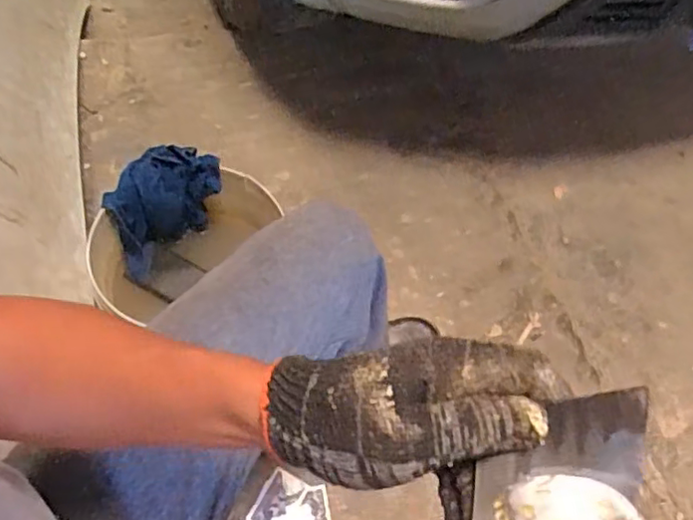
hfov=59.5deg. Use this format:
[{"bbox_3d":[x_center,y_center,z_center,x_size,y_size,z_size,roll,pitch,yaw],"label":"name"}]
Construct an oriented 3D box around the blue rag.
[{"bbox_3d":[-0.258,-0.077,0.857,0.170,0.154,0.075,-37,70,-22],"label":"blue rag"}]

